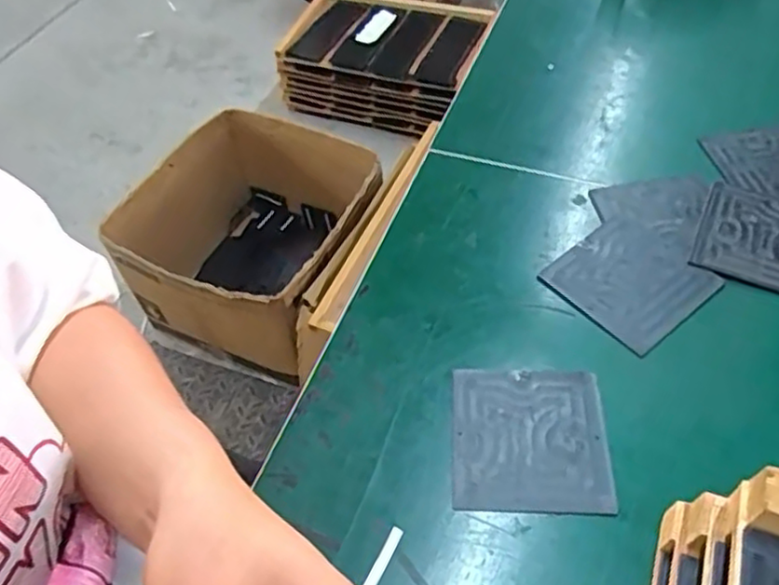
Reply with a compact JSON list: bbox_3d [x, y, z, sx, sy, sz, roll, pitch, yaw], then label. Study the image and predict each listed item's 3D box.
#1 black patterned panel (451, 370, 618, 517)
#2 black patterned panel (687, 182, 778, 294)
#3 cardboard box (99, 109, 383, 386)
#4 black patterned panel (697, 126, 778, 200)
[{"bbox_3d":[0.073,0.076,0.346,0.078,0.005,0.078,0,52,4],"label":"black patterned panel"},{"bbox_3d":[0.239,-0.034,0.414,0.078,0.004,0.078,21,56,19],"label":"black patterned panel"},{"bbox_3d":[-0.253,-0.089,1.208,0.409,0.269,0.385,18,55,17],"label":"cardboard box"},{"bbox_3d":[0.268,-0.089,0.454,0.080,0.004,0.078,-10,52,-4],"label":"black patterned panel"}]

